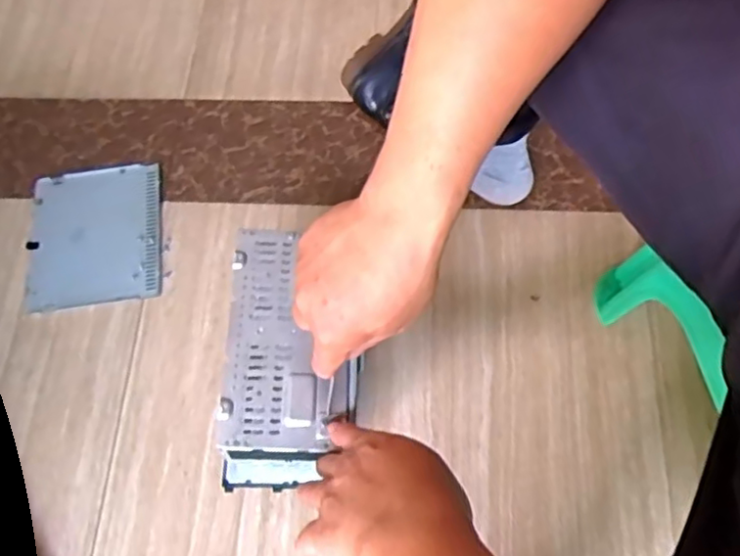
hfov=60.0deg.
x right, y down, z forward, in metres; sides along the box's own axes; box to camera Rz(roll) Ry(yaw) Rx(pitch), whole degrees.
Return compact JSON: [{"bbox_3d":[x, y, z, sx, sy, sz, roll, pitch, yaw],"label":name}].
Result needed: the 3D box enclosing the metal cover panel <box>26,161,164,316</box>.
[{"bbox_3d":[-0.330,-0.052,0.765,0.163,0.008,0.185,-9,67,-1],"label":"metal cover panel"}]

